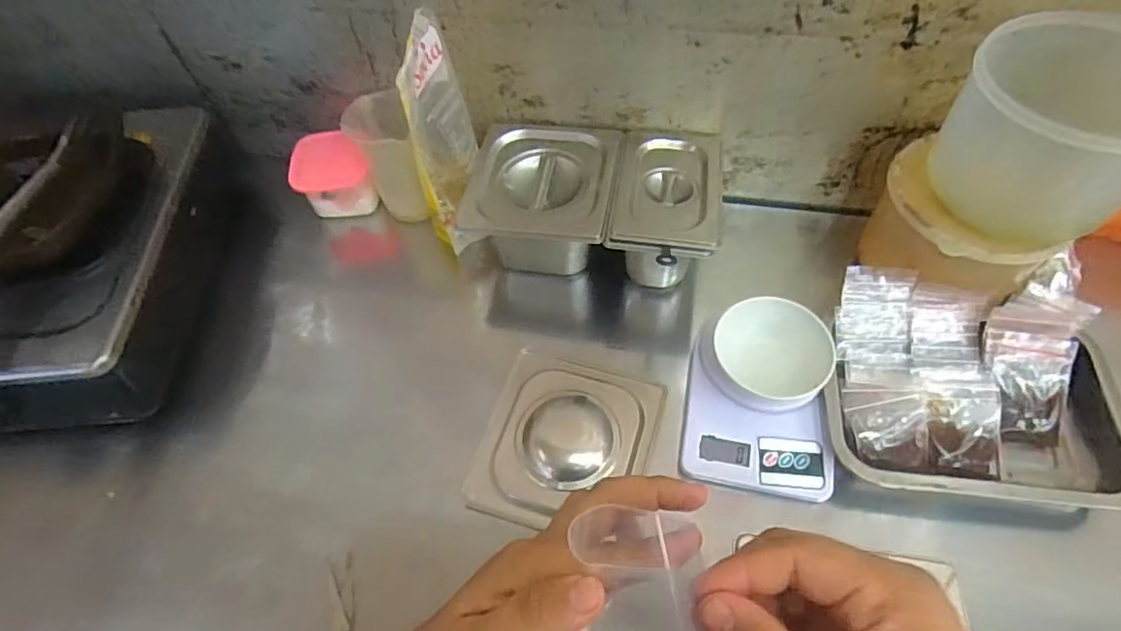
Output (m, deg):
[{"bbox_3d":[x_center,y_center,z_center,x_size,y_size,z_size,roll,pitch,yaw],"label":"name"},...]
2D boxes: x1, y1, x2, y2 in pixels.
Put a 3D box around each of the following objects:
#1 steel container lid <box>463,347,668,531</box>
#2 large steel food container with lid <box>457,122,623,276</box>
[{"bbox_3d":[0.009,0.126,0.602,0.159,0.021,0.173,13,59,11],"label":"steel container lid"},{"bbox_3d":[-0.018,-0.134,0.715,0.161,0.101,0.159,8,58,8],"label":"large steel food container with lid"}]

